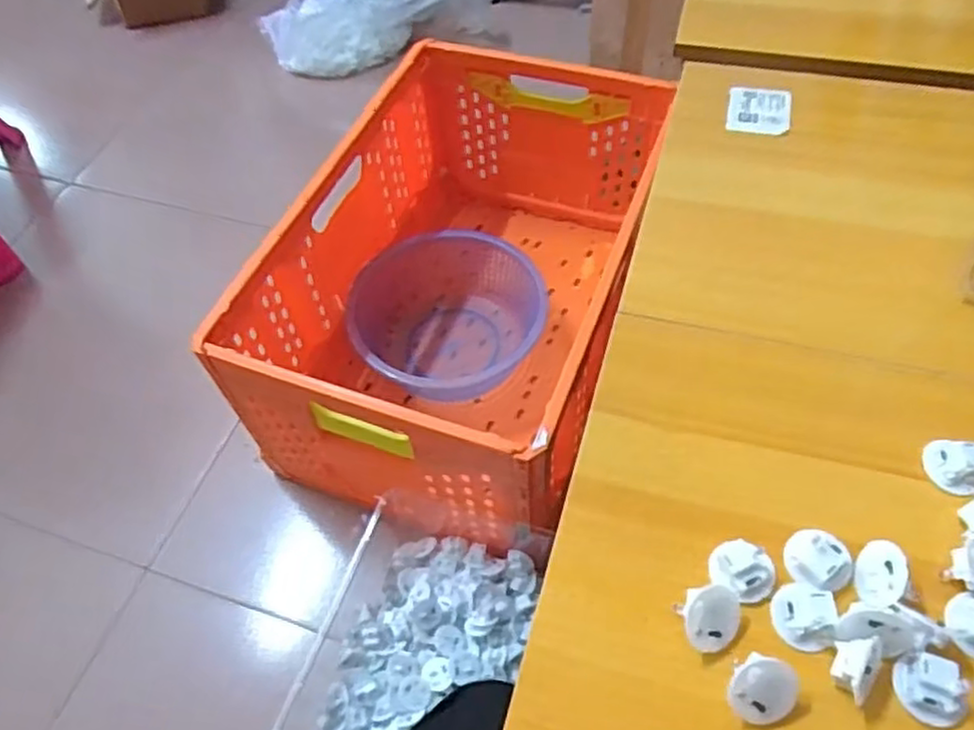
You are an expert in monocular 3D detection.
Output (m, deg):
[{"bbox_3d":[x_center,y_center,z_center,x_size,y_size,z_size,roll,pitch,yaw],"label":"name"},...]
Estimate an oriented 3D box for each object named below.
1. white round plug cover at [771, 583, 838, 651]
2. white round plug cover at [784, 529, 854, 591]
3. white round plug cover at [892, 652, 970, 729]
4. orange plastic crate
[{"bbox_3d":[0.159,0.125,0.363,0.029,0.012,0.030,-2,56,3],"label":"white round plug cover"},{"bbox_3d":[0.175,0.101,0.379,0.030,0.016,0.033,-2,56,3],"label":"white round plug cover"},{"bbox_3d":[0.209,0.152,0.338,0.030,0.013,0.029,-2,56,3],"label":"white round plug cover"},{"bbox_3d":[-0.022,-0.114,0.987,0.382,0.304,0.624,17,59,16],"label":"orange plastic crate"}]

